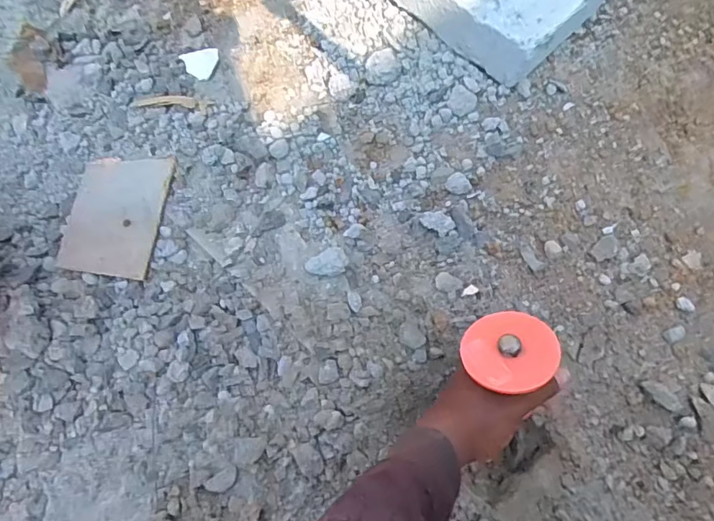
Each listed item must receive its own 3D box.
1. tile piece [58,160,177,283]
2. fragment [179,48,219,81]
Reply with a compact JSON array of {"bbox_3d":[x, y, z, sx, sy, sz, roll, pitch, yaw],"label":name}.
[{"bbox_3d":[-0.288,-0.060,0.608,0.106,0.013,0.150,8,69,3],"label":"tile piece"},{"bbox_3d":[-0.211,-0.262,0.682,0.053,0.006,0.044,2,78,12],"label":"fragment"}]

